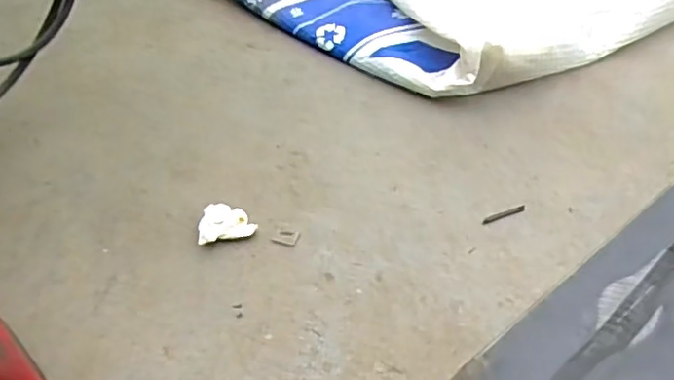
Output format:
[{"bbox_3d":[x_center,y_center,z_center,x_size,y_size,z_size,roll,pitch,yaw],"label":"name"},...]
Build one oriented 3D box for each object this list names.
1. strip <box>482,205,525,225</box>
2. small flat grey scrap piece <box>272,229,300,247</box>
[{"bbox_3d":[0.213,0.031,0.743,0.062,0.007,0.008,-17,49,-15],"label":"strip"},{"bbox_3d":[-0.062,0.057,0.711,0.029,0.004,0.023,11,48,10],"label":"small flat grey scrap piece"}]

